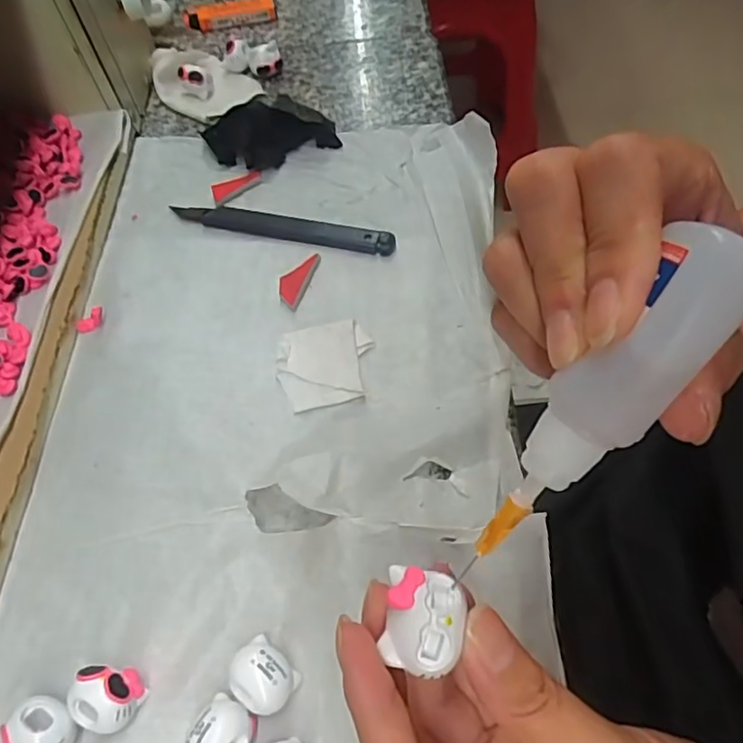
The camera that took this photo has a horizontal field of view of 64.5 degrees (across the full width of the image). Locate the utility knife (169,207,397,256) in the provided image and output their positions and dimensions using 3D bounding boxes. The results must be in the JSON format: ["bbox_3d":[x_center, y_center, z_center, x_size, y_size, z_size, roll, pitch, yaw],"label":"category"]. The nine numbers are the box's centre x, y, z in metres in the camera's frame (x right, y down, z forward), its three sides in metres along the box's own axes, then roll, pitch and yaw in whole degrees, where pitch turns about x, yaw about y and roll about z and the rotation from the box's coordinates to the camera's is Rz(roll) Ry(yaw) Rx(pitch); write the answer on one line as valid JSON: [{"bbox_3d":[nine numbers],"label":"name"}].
[{"bbox_3d":[-0.057,-0.089,0.363,0.144,0.008,0.017,12,60,11],"label":"utility knife"}]

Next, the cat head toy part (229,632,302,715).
[{"bbox_3d":[-0.041,0.116,0.224,0.024,0.018,0.022,-2,58,3],"label":"cat head toy part"}]

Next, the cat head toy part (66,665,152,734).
[{"bbox_3d":[-0.101,0.124,0.224,0.023,0.018,0.022,-2,58,3],"label":"cat head toy part"}]

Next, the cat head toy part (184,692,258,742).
[{"bbox_3d":[-0.057,0.133,0.215,0.026,0.018,0.024,-2,58,3],"label":"cat head toy part"}]

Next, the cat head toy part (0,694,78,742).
[{"bbox_3d":[-0.122,0.135,0.220,0.023,0.018,0.021,-2,58,3],"label":"cat head toy part"}]

